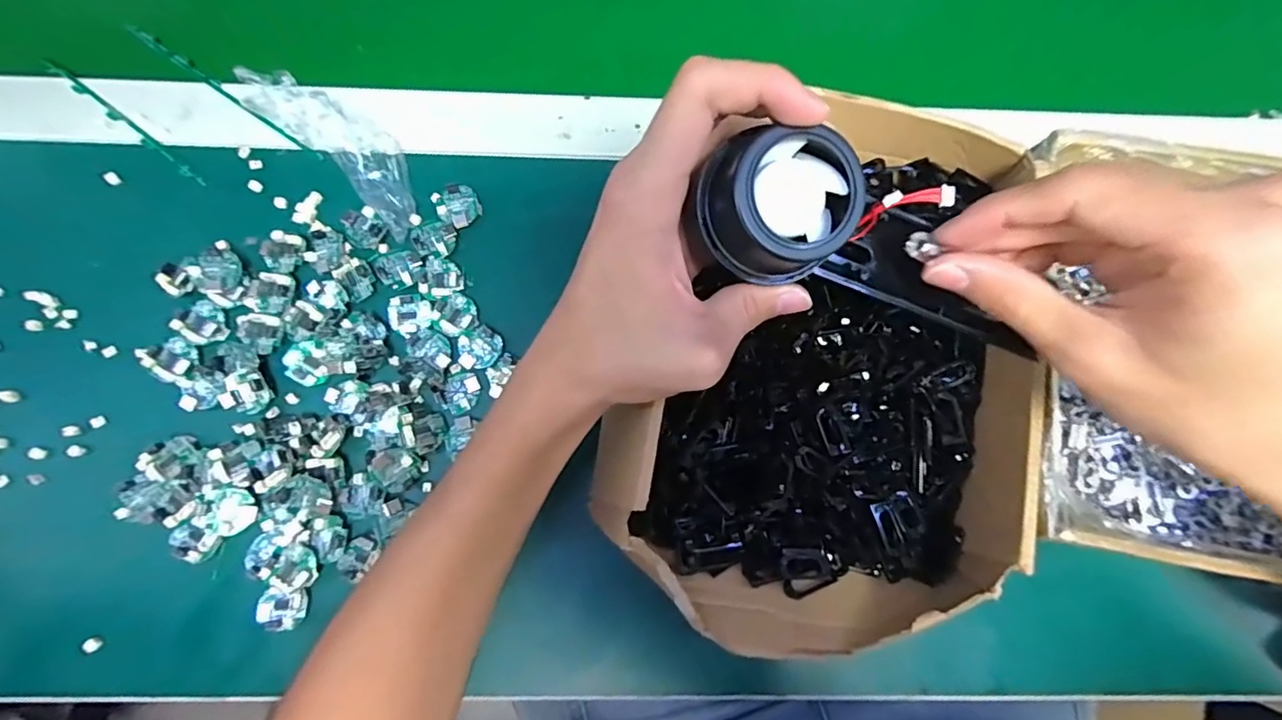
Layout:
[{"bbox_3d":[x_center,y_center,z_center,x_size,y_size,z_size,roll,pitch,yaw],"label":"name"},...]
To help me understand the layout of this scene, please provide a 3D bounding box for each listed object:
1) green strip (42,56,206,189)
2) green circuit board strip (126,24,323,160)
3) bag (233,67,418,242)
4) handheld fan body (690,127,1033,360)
[{"bbox_3d":[-0.304,-0.142,0.324,0.134,0.004,0.006,37,80,6],"label":"green strip"},{"bbox_3d":[-0.246,-0.160,0.330,0.139,0.006,0.008,34,79,5],"label":"green circuit board strip"},{"bbox_3d":[-0.176,-0.131,0.321,0.142,0.022,0.041,41,80,7],"label":"bag"},{"bbox_3d":[0.079,-0.044,0.214,0.132,0.042,0.048,15,77,-22],"label":"handheld fan body"}]

